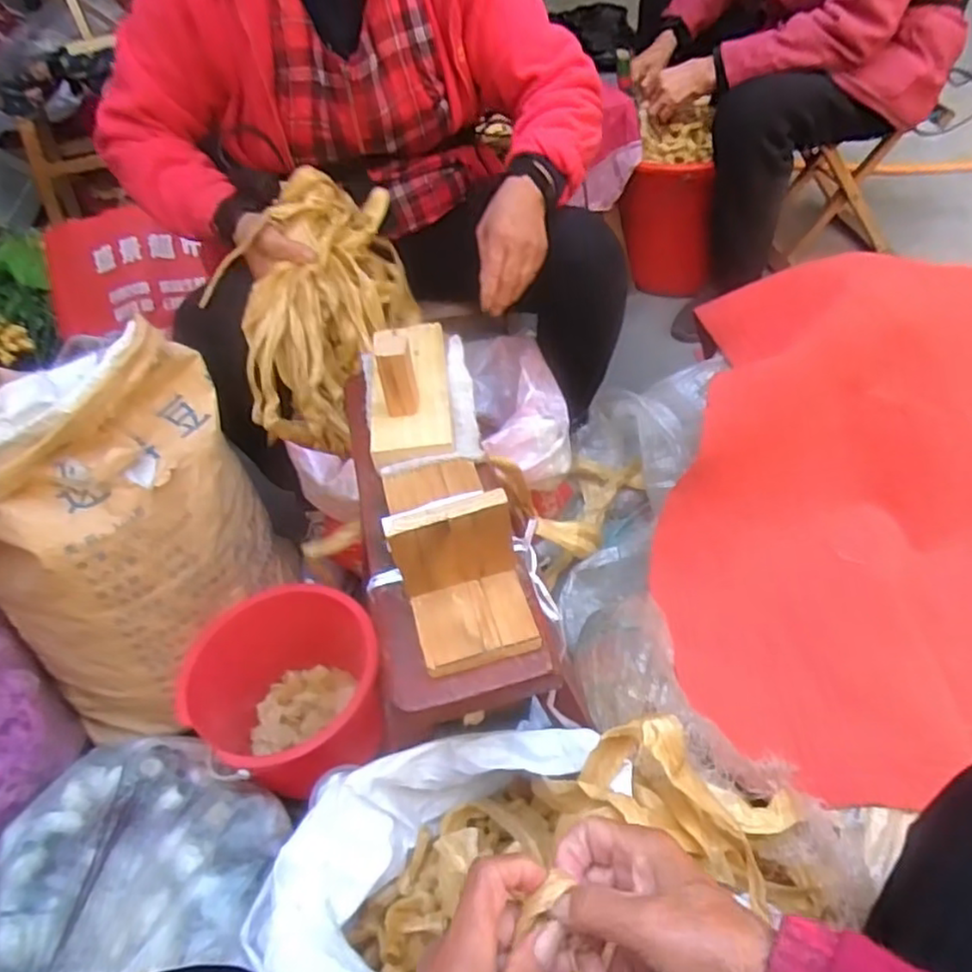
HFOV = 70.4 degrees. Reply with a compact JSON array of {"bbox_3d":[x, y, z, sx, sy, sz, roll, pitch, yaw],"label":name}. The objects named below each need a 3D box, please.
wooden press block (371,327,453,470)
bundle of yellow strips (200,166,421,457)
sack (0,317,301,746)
[{"bbox_3d":[-0.076,-0.116,0.642,0.074,0.082,0.186,-8,47,1],"label":"wooden press block"},{"bbox_3d":[-0.205,-0.220,0.870,0.196,0.224,0.276,-7,47,2],"label":"bundle of yellow strips"},{"bbox_3d":[-0.430,0.032,0.786,0.258,0.430,0.324,30,58,30],"label":"sack"}]

